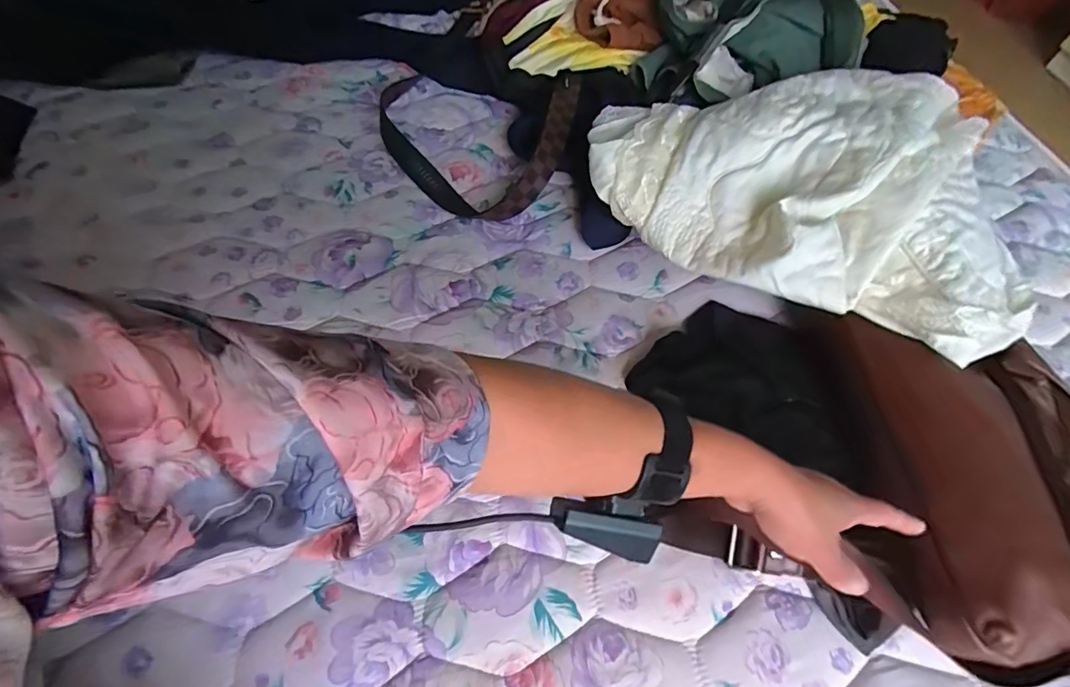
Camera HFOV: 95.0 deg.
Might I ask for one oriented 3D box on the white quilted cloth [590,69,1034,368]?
[{"bbox_3d":[0.248,-0.142,0.491,0.391,0.077,0.296,5,76,14],"label":"white quilted cloth"}]

